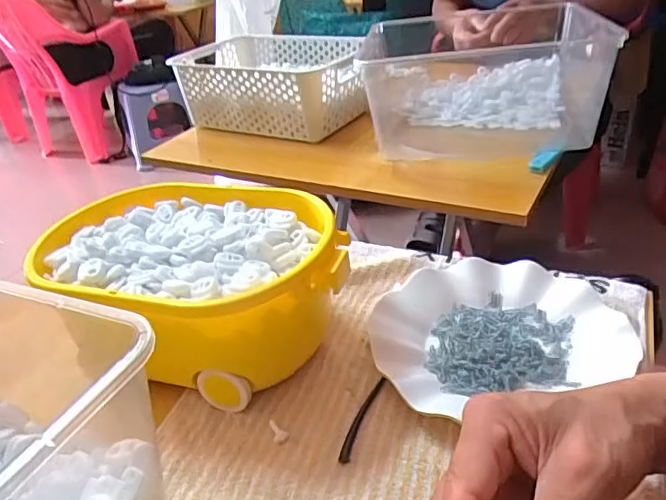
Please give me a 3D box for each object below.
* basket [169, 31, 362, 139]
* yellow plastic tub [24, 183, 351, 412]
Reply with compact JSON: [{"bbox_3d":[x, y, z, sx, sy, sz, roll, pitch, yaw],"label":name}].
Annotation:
[{"bbox_3d":[-0.094,-0.274,0.930,0.298,0.114,0.204,16,38,32],"label":"basket"},{"bbox_3d":[-0.105,0.031,0.450,0.246,0.104,0.169,5,34,18],"label":"yellow plastic tub"}]

